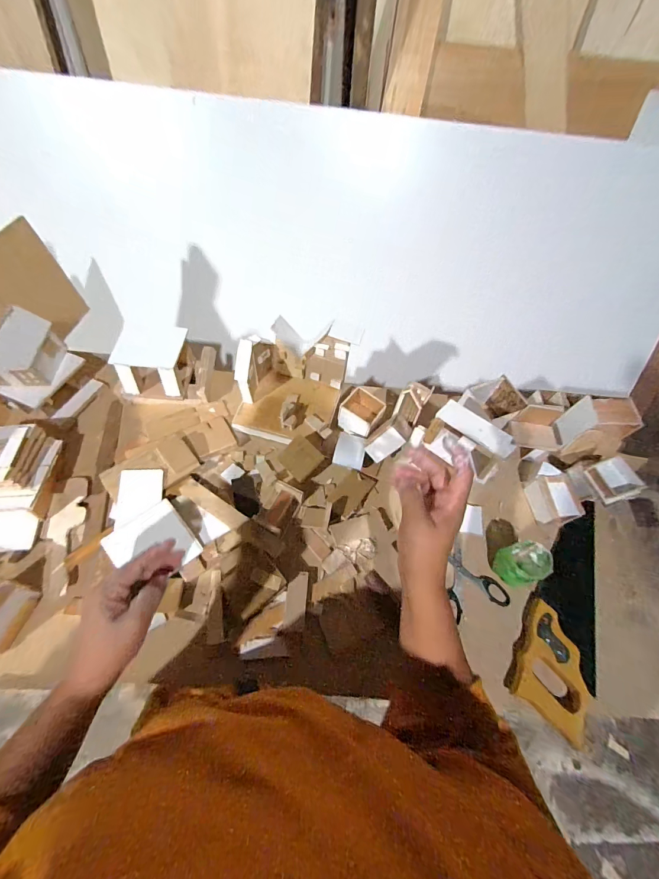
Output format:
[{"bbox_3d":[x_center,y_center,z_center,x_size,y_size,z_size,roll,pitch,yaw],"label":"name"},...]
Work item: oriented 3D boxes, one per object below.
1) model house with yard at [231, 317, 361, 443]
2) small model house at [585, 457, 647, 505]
[{"bbox_3d":[-0.072,-0.097,0.632,0.176,0.130,0.164,16,60,5],"label":"model house with yard"},{"bbox_3d":[0.468,0.069,0.589,0.072,0.042,0.068,-13,61,-12],"label":"small model house"}]

